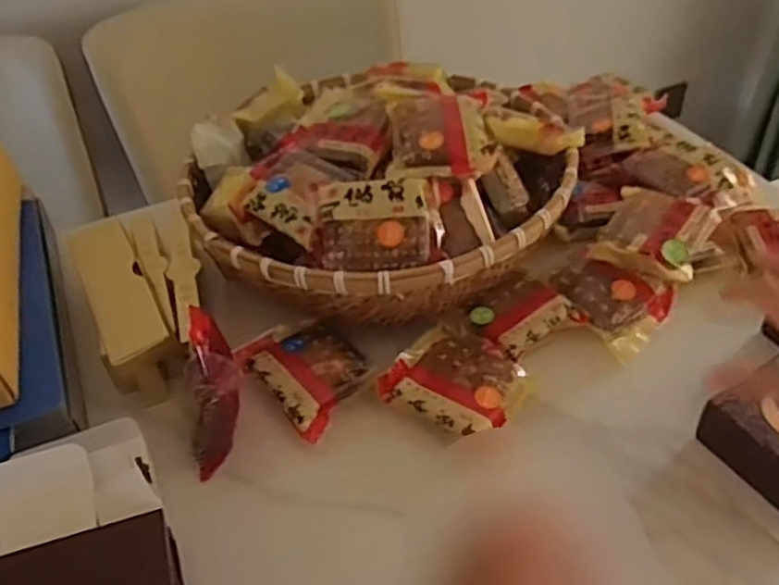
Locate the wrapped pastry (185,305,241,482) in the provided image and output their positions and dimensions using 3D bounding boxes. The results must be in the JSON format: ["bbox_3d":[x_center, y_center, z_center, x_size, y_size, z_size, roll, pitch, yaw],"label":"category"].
[{"bbox_3d":[-0.140,0.073,0.559,0.049,0.084,0.092,-19,45,-13],"label":"wrapped pastry"}]

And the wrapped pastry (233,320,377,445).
[{"bbox_3d":[-0.068,0.060,0.593,0.080,0.024,0.105,-33,49,-26],"label":"wrapped pastry"}]

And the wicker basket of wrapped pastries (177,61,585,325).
[{"bbox_3d":[-0.010,-0.112,0.665,0.331,0.125,0.312,-3,43,3],"label":"wicker basket of wrapped pastries"}]

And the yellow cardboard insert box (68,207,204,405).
[{"bbox_3d":[-0.218,-0.005,0.656,0.101,0.066,0.212,-22,45,-16],"label":"yellow cardboard insert box"}]

